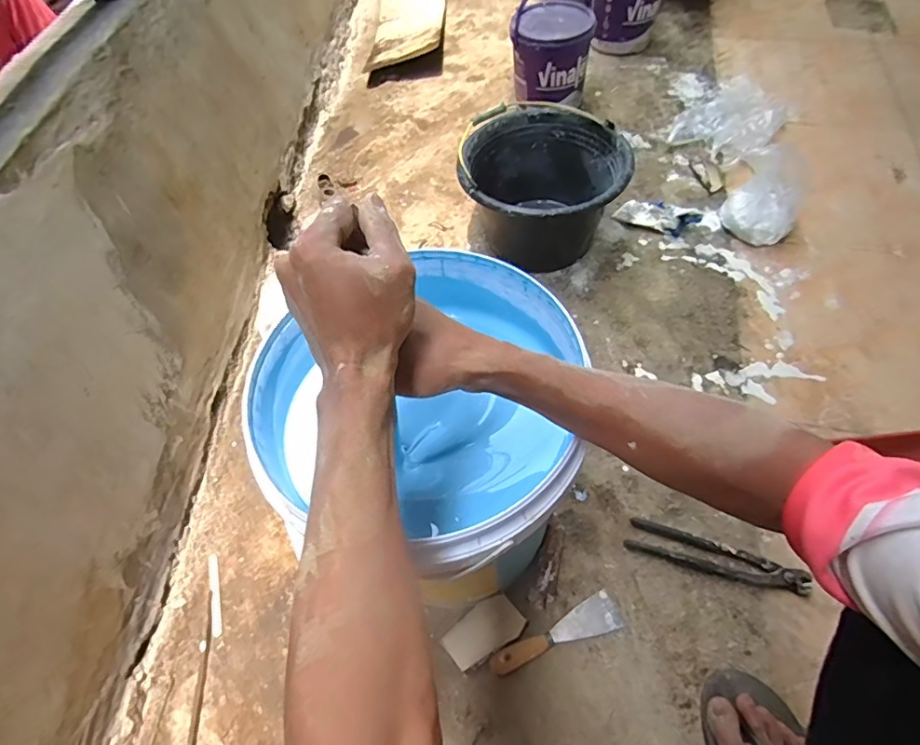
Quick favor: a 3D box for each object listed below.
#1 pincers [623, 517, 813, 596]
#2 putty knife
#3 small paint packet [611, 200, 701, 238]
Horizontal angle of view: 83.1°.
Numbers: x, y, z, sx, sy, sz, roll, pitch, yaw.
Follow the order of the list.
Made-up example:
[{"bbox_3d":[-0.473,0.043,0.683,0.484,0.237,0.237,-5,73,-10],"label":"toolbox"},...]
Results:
[{"bbox_3d":[0.339,0.244,0.691,0.222,0.016,0.047,13,60,13],"label":"pincers"},{"bbox_3d":[0.121,0.330,0.654,0.172,0.020,0.045,-21,59,-8],"label":"putty knife"},{"bbox_3d":[0.392,-0.313,1.031,0.159,0.048,0.052,21,62,17],"label":"small paint packet"}]

